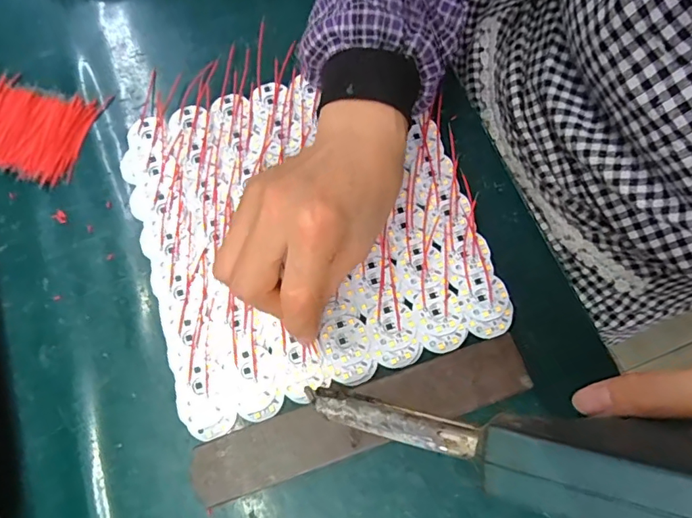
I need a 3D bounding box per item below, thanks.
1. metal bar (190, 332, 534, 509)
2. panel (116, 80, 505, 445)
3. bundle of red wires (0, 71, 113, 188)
[{"bbox_3d":[0.010,0.095,0.290,0.199,0.016,0.041,-17,73,-5],"label":"metal bar"},{"bbox_3d":[-0.029,-0.026,0.333,0.216,0.008,0.224,-18,73,-5],"label":"panel"},{"bbox_3d":[-0.241,-0.100,0.367,0.097,0.009,0.076,15,73,6],"label":"bundle of red wires"}]

